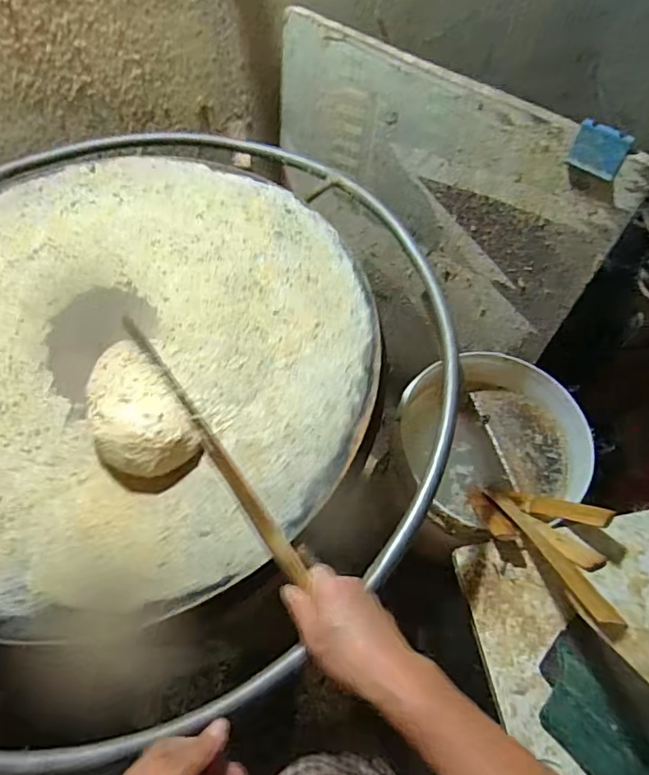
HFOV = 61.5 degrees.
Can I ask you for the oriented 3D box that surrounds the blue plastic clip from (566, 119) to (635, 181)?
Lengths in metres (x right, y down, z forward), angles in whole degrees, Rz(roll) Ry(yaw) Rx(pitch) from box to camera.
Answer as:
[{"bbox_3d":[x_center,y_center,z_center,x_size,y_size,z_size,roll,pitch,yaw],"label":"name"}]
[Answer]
[{"bbox_3d":[0.358,-0.308,0.712,0.066,0.058,0.013,32,65,17],"label":"blue plastic clip"}]

